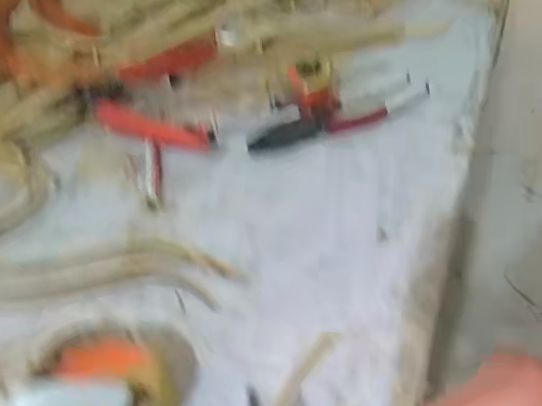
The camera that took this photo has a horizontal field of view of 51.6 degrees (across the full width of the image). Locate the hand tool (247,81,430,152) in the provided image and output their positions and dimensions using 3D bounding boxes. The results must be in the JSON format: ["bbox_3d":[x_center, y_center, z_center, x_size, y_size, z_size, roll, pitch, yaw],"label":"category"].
[{"bbox_3d":[0.067,-0.076,0.519,0.180,0.014,0.031,-16,50,-12],"label":"hand tool"}]

